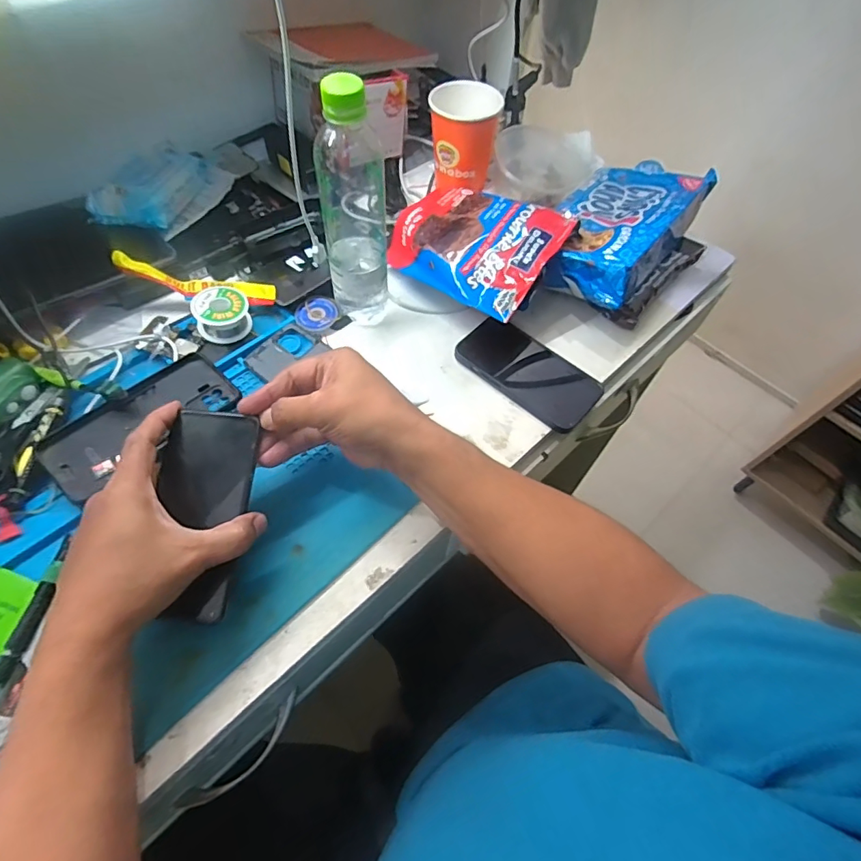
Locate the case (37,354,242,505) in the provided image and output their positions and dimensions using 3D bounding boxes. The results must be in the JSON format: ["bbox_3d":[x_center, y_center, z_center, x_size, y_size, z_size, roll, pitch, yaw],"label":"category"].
[{"bbox_3d":[-0.260,-0.009,0.445,0.070,0.012,0.160,41,62,14],"label":"case"}]

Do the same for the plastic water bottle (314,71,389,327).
[{"bbox_3d":[-0.070,-0.201,0.462,0.056,0.233,0.063,0,61,-5],"label":"plastic water bottle"}]

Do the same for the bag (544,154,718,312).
[{"bbox_3d":[0.210,-0.241,0.555,0.131,0.046,0.235,36,63,17],"label":"bag"}]

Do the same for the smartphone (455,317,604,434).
[{"bbox_3d":[0.101,-0.062,0.513,0.147,0.013,0.073,41,65,17],"label":"smartphone"}]

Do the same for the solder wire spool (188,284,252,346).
[{"bbox_3d":[-0.217,-0.122,0.512,0.053,0.034,0.052,2,60,-3],"label":"solder wire spool"}]

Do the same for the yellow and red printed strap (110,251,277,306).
[{"bbox_3d":[-0.246,-0.155,0.523,0.159,0.049,0.028,6,60,-1],"label":"yellow and red printed strap"}]

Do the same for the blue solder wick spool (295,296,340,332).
[{"bbox_3d":[-0.125,-0.129,0.539,0.045,0.011,0.040,-36,69,-22],"label":"blue solder wick spool"}]

